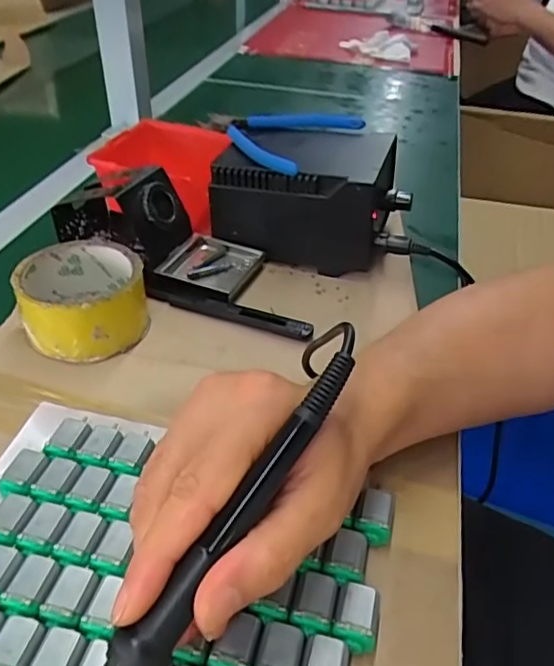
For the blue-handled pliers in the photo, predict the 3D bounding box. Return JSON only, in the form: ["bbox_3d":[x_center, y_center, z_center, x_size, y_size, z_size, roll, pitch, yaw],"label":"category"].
[{"bbox_3d":[-0.008,-0.181,0.509,0.132,0.023,0.115,29,45,29],"label":"blue-handled pliers"}]

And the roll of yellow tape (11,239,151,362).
[{"bbox_3d":[-0.138,-0.023,0.414,0.083,0.054,0.083,-10,40,-15],"label":"roll of yellow tape"}]

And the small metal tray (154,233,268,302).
[{"bbox_3d":[-0.053,-0.055,0.483,0.068,0.017,0.070,16,40,17],"label":"small metal tray"}]

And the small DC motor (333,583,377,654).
[{"bbox_3d":[0.035,0.131,0.262,0.018,0.015,0.028,9,39,8],"label":"small DC motor"}]

